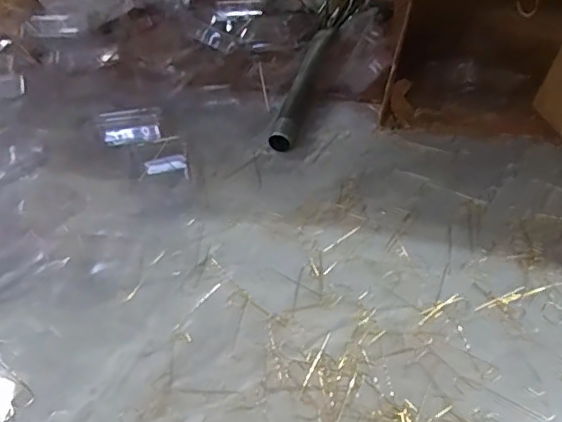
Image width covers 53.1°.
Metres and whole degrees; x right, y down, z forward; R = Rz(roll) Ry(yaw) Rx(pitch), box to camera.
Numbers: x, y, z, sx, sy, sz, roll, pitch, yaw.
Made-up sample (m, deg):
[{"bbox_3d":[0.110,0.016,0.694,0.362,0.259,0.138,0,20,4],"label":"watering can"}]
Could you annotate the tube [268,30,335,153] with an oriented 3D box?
[{"bbox_3d":[0.029,-0.141,0.627,0.025,0.029,0.206,12,45,12],"label":"tube"}]

